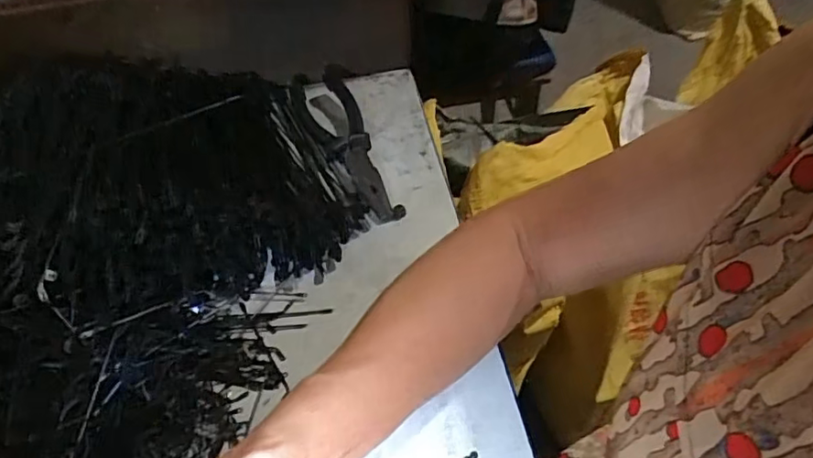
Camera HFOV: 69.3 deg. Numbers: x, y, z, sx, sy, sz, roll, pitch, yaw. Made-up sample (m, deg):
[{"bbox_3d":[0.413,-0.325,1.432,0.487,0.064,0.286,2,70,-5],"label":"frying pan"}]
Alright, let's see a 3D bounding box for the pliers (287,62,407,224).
[{"bbox_3d":[-0.059,-0.082,0.515,0.057,0.016,0.203,-15,50,-9],"label":"pliers"}]

